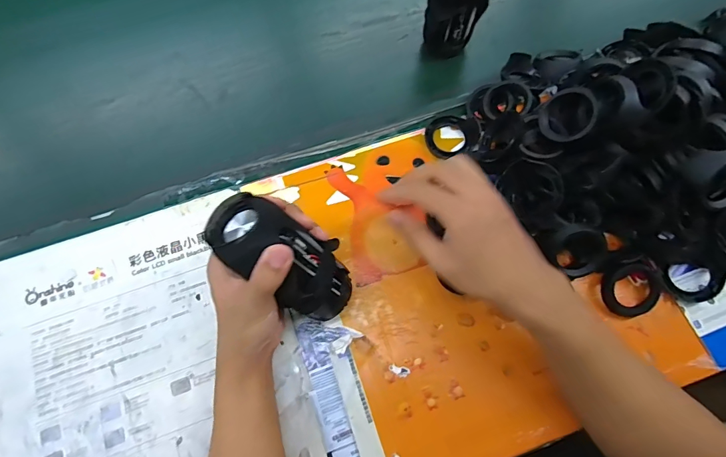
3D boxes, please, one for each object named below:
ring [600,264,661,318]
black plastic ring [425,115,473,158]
[{"bbox_3d":[0.288,0.067,0.430,0.062,0.012,0.055,28,97,-1],"label":"ring"},{"bbox_3d":[0.108,-0.117,0.501,0.058,0.009,0.053,0,72,1],"label":"black plastic ring"}]

